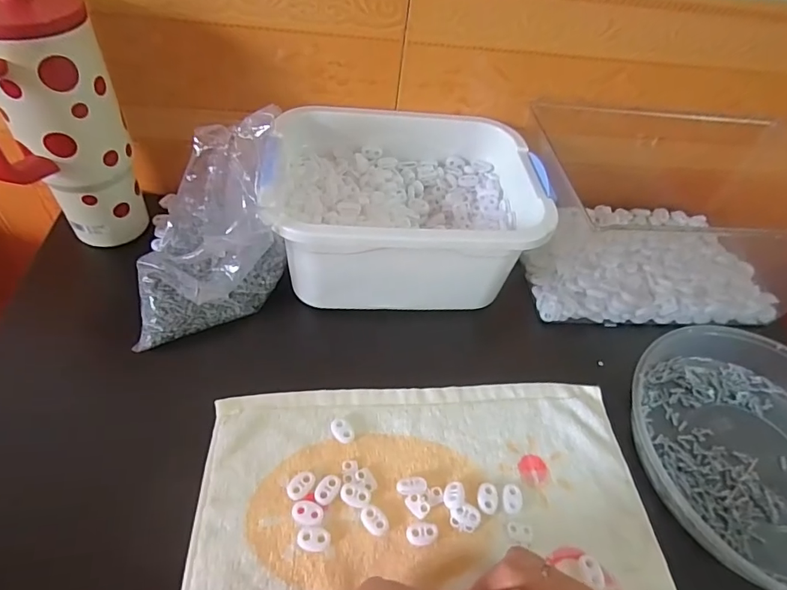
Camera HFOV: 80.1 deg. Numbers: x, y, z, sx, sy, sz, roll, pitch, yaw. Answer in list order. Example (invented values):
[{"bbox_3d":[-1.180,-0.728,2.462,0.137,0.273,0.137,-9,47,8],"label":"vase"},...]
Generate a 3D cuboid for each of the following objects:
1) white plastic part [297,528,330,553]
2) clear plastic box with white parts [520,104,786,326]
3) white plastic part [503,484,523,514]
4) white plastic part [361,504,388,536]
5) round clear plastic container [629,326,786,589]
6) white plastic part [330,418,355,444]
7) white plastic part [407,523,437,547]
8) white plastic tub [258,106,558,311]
[{"bbox_3d":[-0.055,0.169,0.323,0.023,0.005,0.014,6,50,-3],"label":"white plastic part"},{"bbox_3d":[0.312,-0.092,0.518,0.329,0.132,0.218,2,50,-7],"label":"clear plastic box with white parts"},{"bbox_3d":[0.090,0.155,0.357,0.015,0.005,0.021,11,50,1],"label":"white plastic part"},{"bbox_3d":[-0.013,0.161,0.335,0.016,0.006,0.022,-31,61,-29],"label":"white plastic part"},{"bbox_3d":[0.316,0.136,0.399,0.224,0.044,0.236,-26,59,-27],"label":"round clear plastic container"},{"bbox_3d":[-0.041,0.109,0.375,0.022,0.004,0.015,36,54,20],"label":"white plastic part"},{"bbox_3d":[0.021,0.170,0.332,0.022,0.004,0.015,0,50,-8],"label":"white plastic part"},{"bbox_3d":[0.012,-0.085,0.468,0.243,0.117,0.194,0,50,-8],"label":"white plastic tub"}]

